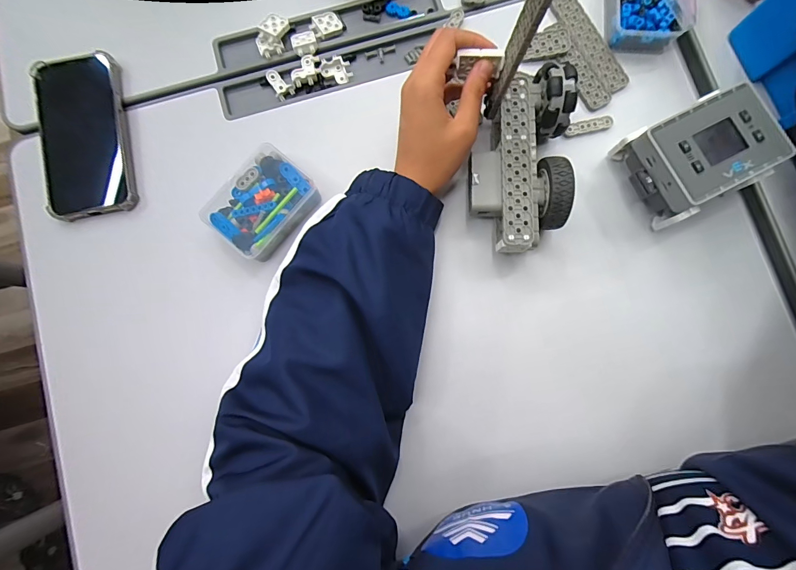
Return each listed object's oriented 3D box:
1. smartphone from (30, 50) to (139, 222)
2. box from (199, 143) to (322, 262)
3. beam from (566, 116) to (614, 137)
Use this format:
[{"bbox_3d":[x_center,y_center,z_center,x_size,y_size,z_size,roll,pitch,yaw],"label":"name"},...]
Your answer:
[{"bbox_3d":[-0.318,-0.152,0.367,0.083,0.017,0.169,-9,82,-1],"label":"smartphone"},{"bbox_3d":[-0.129,-0.077,0.349,0.074,0.030,0.094,40,84,5],"label":"box"},{"bbox_3d":[0.192,-0.160,0.368,0.049,0.006,0.012,-12,82,-2],"label":"beam"}]

